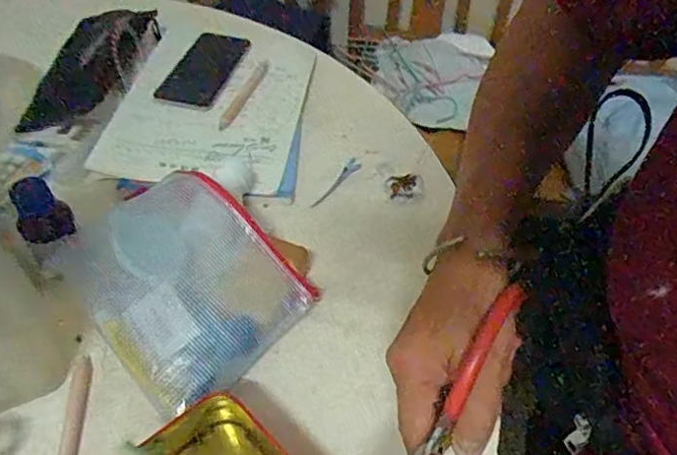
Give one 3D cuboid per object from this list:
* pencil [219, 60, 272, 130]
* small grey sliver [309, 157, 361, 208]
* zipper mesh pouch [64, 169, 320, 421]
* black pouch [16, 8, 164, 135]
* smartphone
[{"bbox_3d":[-0.121,-0.173,0.702,0.018,0.005,0.148,18,52,9],"label":"pencil"},{"bbox_3d":[0.000,-0.047,0.594,0.016,0.007,0.083,28,54,16],"label":"small grey sliver"},{"bbox_3d":[-0.141,0.041,0.482,0.201,0.062,0.160,37,57,22],"label":"zipper mesh pouch"},{"bbox_3d":[-0.313,-0.219,0.711,0.092,0.047,0.258,15,51,11],"label":"black pouch"},{"bbox_3d":[-0.182,-0.219,0.748,0.084,0.012,0.179,16,52,8],"label":"smartphone"}]

